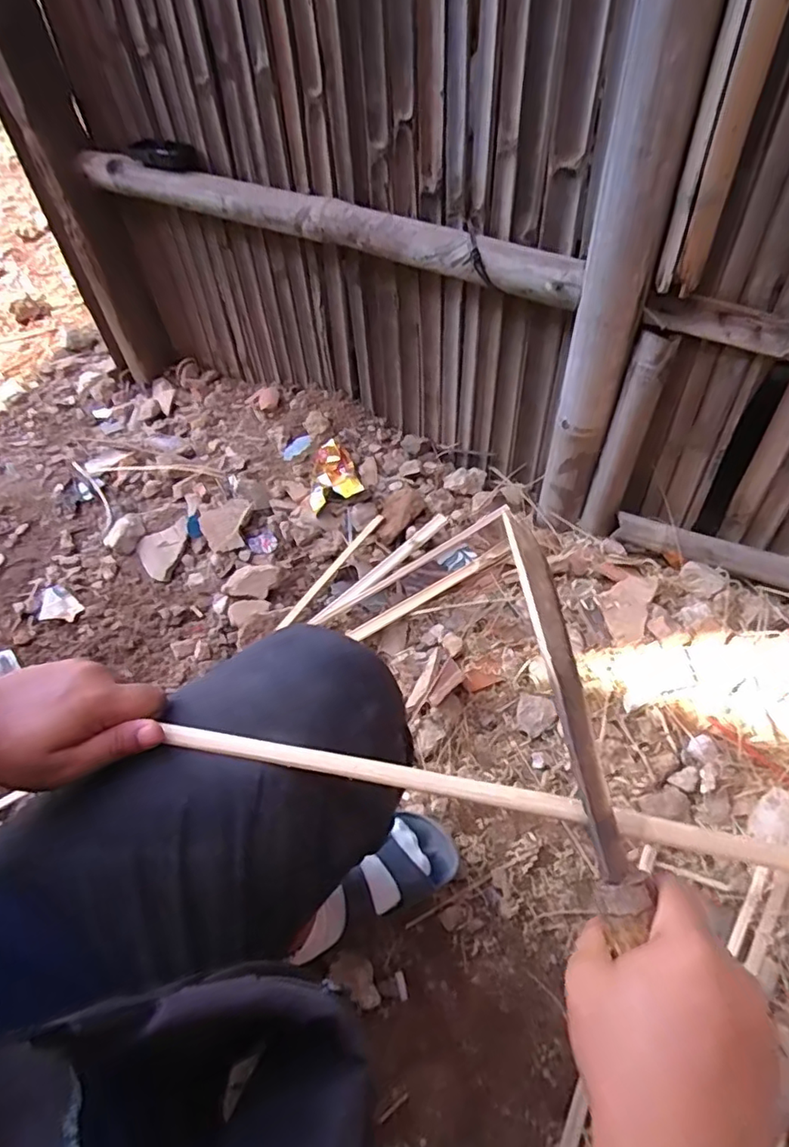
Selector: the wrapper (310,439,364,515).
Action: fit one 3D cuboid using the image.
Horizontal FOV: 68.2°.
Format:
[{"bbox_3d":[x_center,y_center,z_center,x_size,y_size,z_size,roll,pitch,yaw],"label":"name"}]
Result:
[{"bbox_3d":[-0.113,-0.175,1.025,0.088,0.035,0.138,-14,54,-5],"label":"wrapper"}]

